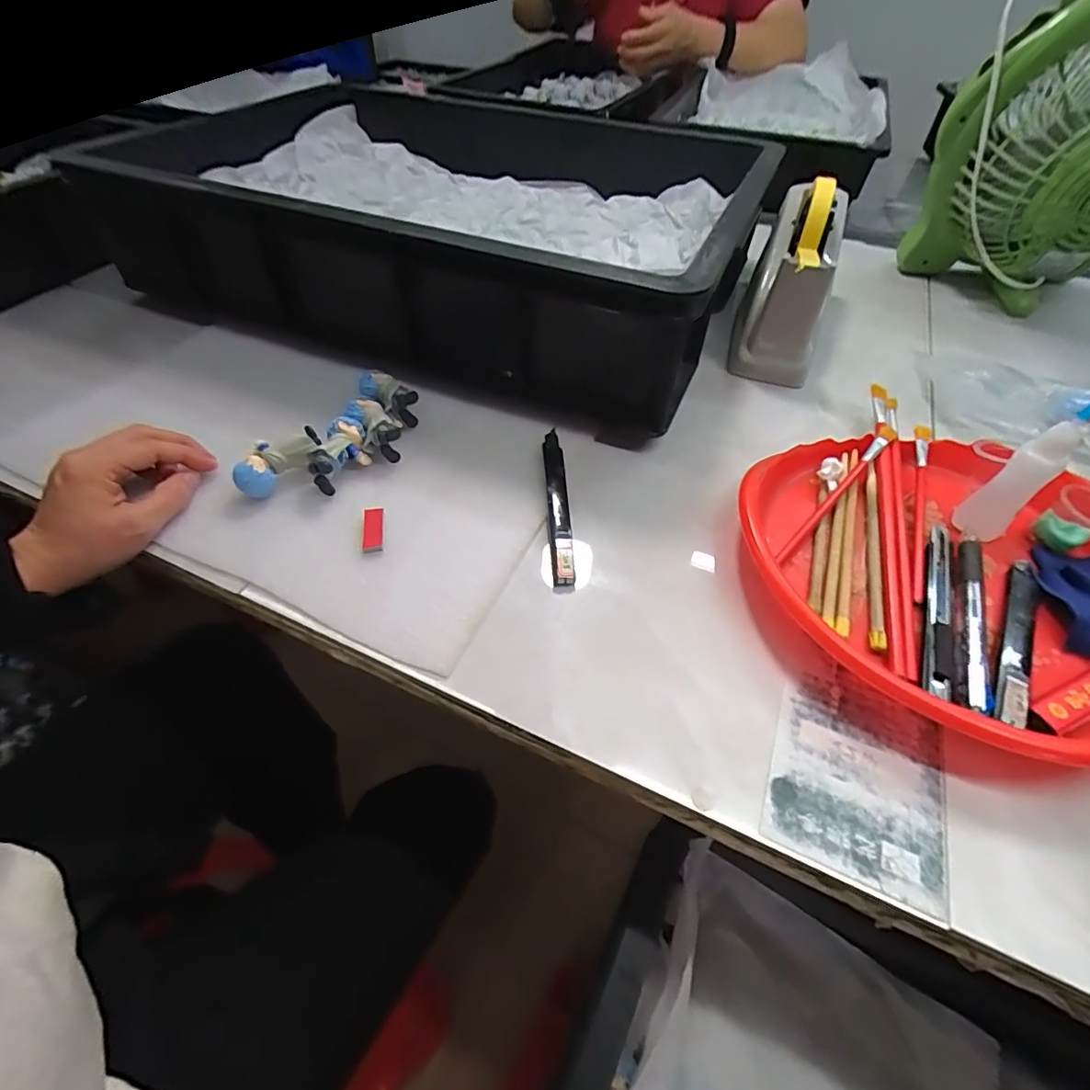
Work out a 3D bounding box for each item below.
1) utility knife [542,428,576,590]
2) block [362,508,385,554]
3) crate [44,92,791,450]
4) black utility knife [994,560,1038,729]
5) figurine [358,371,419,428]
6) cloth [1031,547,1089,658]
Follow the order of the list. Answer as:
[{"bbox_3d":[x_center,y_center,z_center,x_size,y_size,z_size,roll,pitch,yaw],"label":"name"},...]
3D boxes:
[{"bbox_3d":[0.009,-0.029,0.361,0.016,0.011,0.138,-2,52,-3],"label":"utility knife"},{"bbox_3d":[-0.115,-0.010,0.344,0.014,0.008,0.037,-7,52,-7],"label":"block"},{"bbox_3d":[-0.121,-0.357,0.548,0.663,0.121,0.406,20,54,14],"label":"crate"},{"bbox_3d":[0.273,0.052,0.295,0.015,0.008,0.130,30,57,20],"label":"black utility knife"},{"bbox_3d":[-0.127,-0.119,0.416,0.021,0.029,0.055,-36,61,-26],"label":"figurine"},{"bbox_3d":[0.332,0.031,0.312,0.051,0.018,0.082,11,53,7],"label":"cloth"}]

